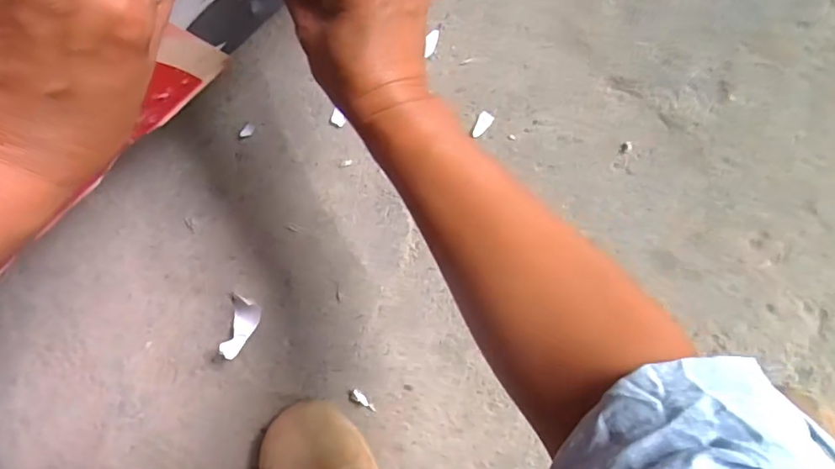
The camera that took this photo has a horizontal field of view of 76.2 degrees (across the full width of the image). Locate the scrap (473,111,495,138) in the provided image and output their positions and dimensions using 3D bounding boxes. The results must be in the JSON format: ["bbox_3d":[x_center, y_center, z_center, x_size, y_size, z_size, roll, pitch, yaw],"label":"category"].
[{"bbox_3d":[0.054,-0.091,0.443,0.011,0.004,0.023,29,89,4],"label":"scrap"}]

